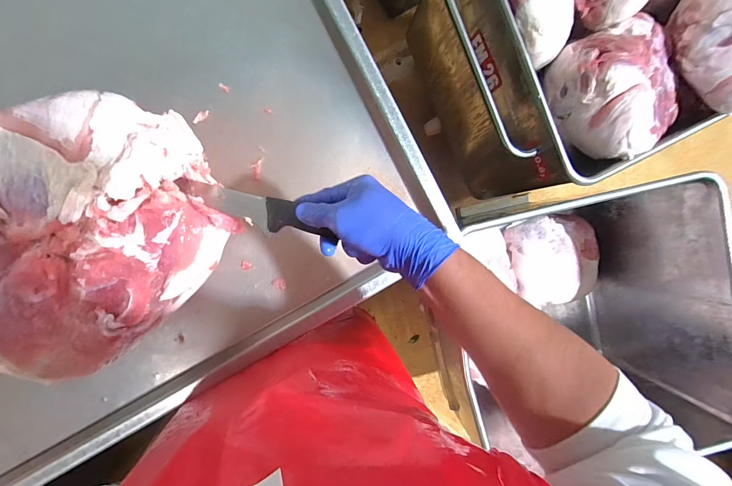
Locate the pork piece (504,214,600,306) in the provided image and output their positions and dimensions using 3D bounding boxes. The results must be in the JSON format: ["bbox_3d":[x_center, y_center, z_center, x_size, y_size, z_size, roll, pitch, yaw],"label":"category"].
[{"bbox_3d":[0.640,0.057,1.179,0.286,0.141,0.300,-5,91,-6],"label":"pork piece"}]

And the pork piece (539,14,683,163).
[{"bbox_3d":[0.573,-0.337,0.743,0.255,0.126,0.266,0,91,-6],"label":"pork piece"}]

